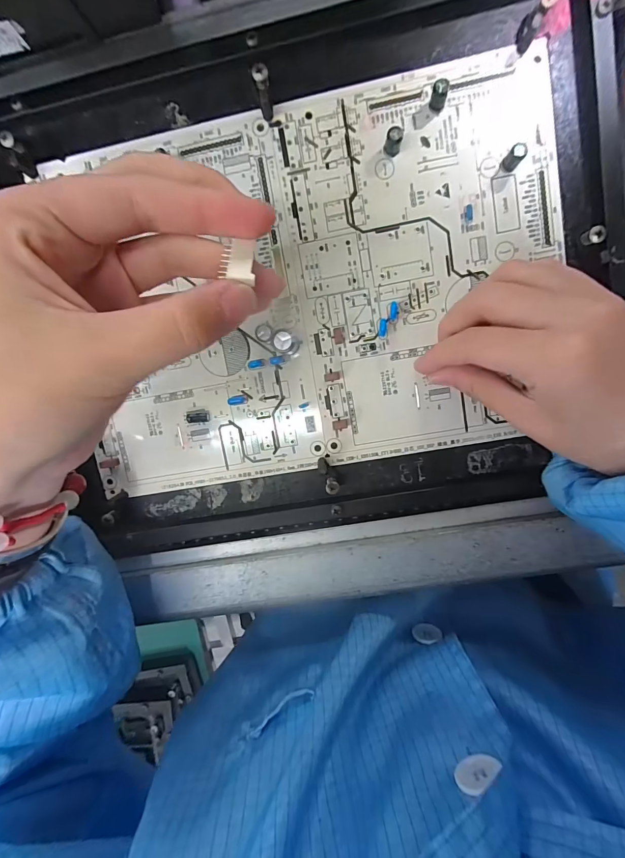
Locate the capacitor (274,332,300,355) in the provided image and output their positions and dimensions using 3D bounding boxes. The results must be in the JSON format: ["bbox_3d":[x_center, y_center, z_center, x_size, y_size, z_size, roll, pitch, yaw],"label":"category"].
[{"bbox_3d":[-0.015,-0.047,0.208,0.011,0.021,0.009,41,96,-1],"label":"capacitor"}]

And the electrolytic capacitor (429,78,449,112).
[{"bbox_3d":[0.063,-0.167,0.189,0.008,0.015,0.006,16,95,2],"label":"electrolytic capacitor"}]

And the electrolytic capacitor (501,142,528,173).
[{"bbox_3d":[0.101,-0.136,0.189,0.008,0.015,0.006,36,96,0],"label":"electrolytic capacitor"}]

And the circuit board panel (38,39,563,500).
[{"bbox_3d":[-0.002,-0.073,0.211,0.268,0.011,0.194,-9,96,6],"label":"circuit board panel"}]

